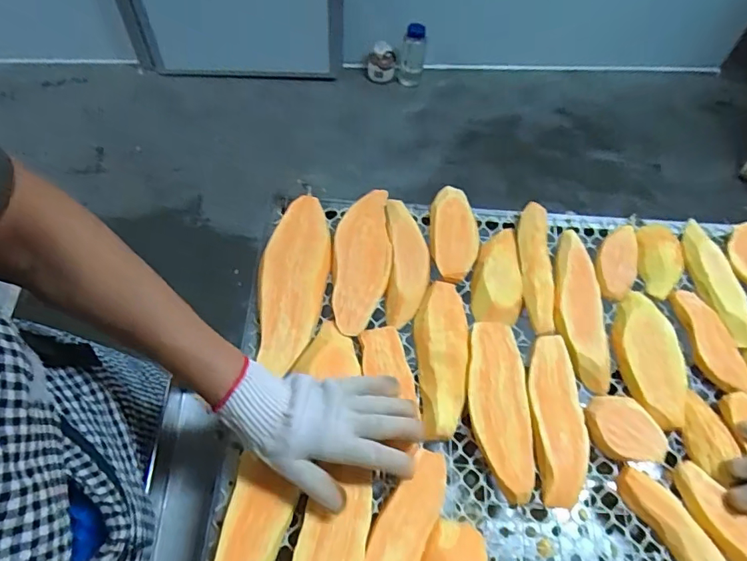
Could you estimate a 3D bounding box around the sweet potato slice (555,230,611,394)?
[{"bbox_3d":[0.234,0.032,0.570,0.046,0.023,0.184,-3,75,-3],"label":"sweet potato slice"}]

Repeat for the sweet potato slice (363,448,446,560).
[{"bbox_3d":[0.022,0.237,0.447,0.047,0.013,0.174,24,59,12],"label":"sweet potato slice"}]

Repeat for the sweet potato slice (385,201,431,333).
[{"bbox_3d":[0.040,-0.022,0.593,0.050,0.013,0.159,1,73,-1],"label":"sweet potato slice"}]

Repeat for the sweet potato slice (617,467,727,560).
[{"bbox_3d":[0.304,0.263,0.451,0.040,0.011,0.201,-25,62,-18],"label":"sweet potato slice"}]

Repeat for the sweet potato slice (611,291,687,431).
[{"bbox_3d":[0.308,0.085,0.553,0.064,0.016,0.150,2,57,-2],"label":"sweet potato slice"}]

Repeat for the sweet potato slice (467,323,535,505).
[{"bbox_3d":[0.131,0.129,0.516,0.061,0.012,0.177,4,57,0],"label":"sweet potato slice"}]

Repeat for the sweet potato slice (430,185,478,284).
[{"bbox_3d":[0.100,-0.060,0.604,0.061,0.026,0.119,4,57,0],"label":"sweet potato slice"}]

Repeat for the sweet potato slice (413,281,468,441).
[{"bbox_3d":[0.073,0.081,0.545,0.058,0.024,0.178,7,57,1],"label":"sweet potato slice"}]

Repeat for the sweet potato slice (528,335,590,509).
[{"bbox_3d":[0.190,0.140,0.517,0.052,0.017,0.170,3,57,-1],"label":"sweet potato slice"}]

